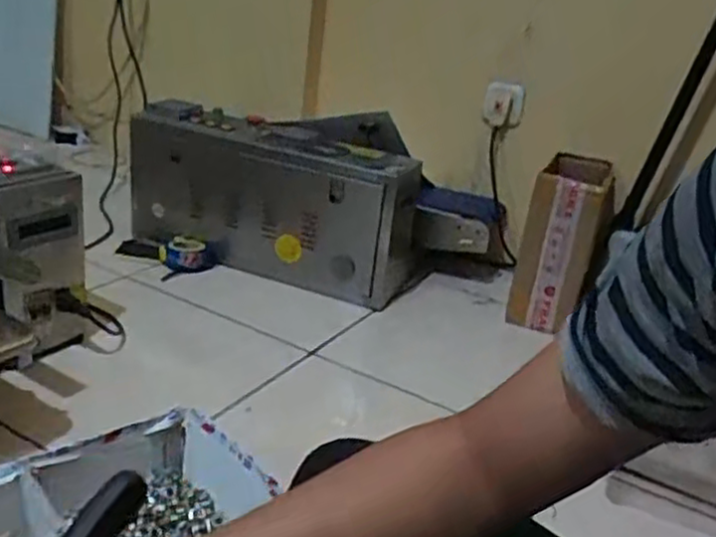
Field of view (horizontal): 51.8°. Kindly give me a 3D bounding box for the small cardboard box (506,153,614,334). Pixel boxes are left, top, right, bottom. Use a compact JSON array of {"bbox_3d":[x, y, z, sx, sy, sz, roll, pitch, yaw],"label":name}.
[{"bbox_3d":[0.376,-0.050,1.347,0.120,0.273,0.217,16,24,21],"label":"small cardboard box"}]

